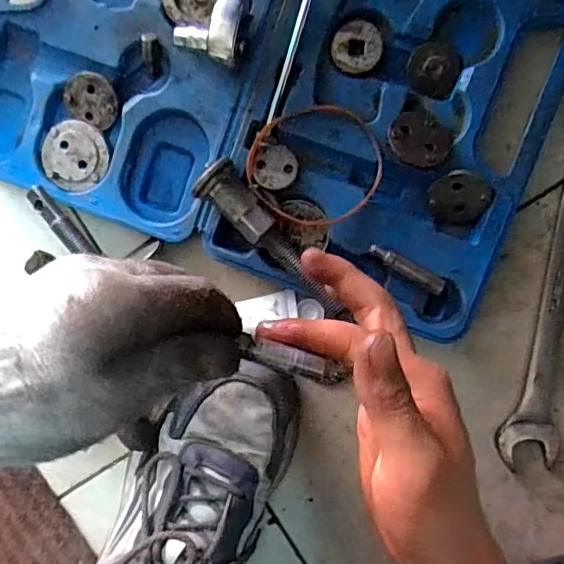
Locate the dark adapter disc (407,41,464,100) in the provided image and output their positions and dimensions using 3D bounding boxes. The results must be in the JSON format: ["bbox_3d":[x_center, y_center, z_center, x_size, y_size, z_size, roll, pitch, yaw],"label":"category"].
[{"bbox_3d":[0.103,-0.144,0.379,0.035,0.004,0.034,0,94,5],"label":"dark adapter disc"}]

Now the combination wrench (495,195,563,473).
[{"bbox_3d":[0.191,0.006,0.393,0.039,0.013,0.253,8,94,5],"label":"combination wrench"}]

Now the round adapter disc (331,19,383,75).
[{"bbox_3d":[0.051,-0.160,0.380,0.033,0.004,0.035,0,94,5],"label":"round adapter disc"}]

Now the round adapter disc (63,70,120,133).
[{"bbox_3d":[-0.138,-0.132,0.405,0.039,0.005,0.036,22,115,-4],"label":"round adapter disc"}]

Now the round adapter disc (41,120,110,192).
[{"bbox_3d":[-0.151,-0.092,0.412,0.048,0.008,0.048,0,94,5],"label":"round adapter disc"}]

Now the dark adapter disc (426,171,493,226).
[{"bbox_3d":[0.119,-0.056,0.373,0.040,0.006,0.033,13,95,4],"label":"dark adapter disc"}]

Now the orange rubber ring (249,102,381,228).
[{"bbox_3d":[0.021,-0.078,0.376,0.086,0.018,0.083,0,94,5],"label":"orange rubber ring"}]

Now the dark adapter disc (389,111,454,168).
[{"bbox_3d":[0.090,-0.091,0.367,0.041,0.008,0.037,26,70,6],"label":"dark adapter disc"}]

